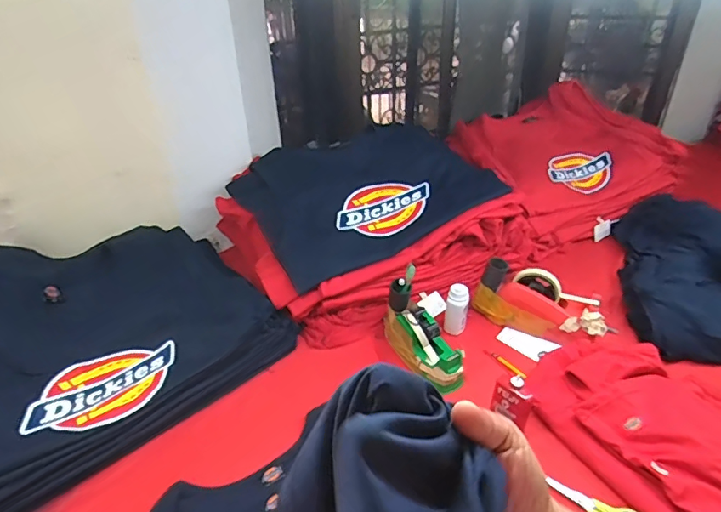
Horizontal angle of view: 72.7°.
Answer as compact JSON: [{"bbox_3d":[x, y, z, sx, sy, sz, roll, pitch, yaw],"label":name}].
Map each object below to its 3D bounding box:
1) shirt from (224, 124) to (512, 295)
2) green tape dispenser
[{"bbox_3d":[0.002,-0.161,1.066,0.498,0.051,0.381,-27,61,-19],"label":"shirt"},{"bbox_3d":[0.114,0.136,0.867,0.065,0.160,0.210,-19,64,-26],"label":"green tape dispenser"}]

